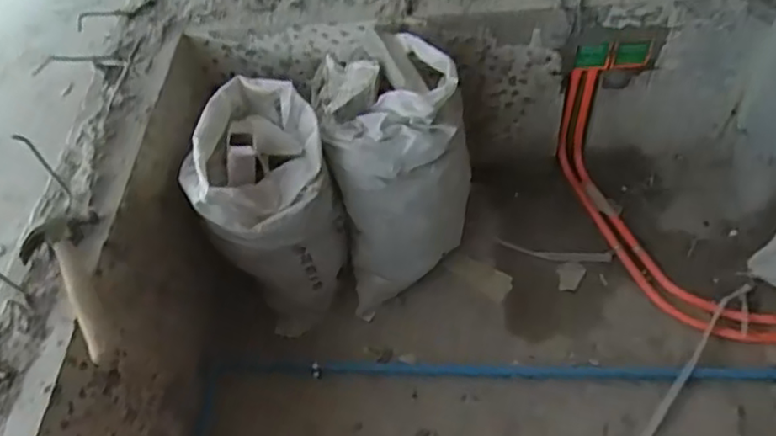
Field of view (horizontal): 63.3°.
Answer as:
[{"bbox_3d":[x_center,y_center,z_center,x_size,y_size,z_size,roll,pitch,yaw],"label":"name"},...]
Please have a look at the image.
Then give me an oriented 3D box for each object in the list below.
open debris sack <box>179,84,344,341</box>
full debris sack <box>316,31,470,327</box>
[{"bbox_3d":[-0.256,-0.021,1.382,0.279,0.452,0.371,-15,55,-5],"label":"open debris sack"},{"bbox_3d":[0.019,-0.103,1.414,0.291,0.499,0.395,-13,55,-3],"label":"full debris sack"}]

